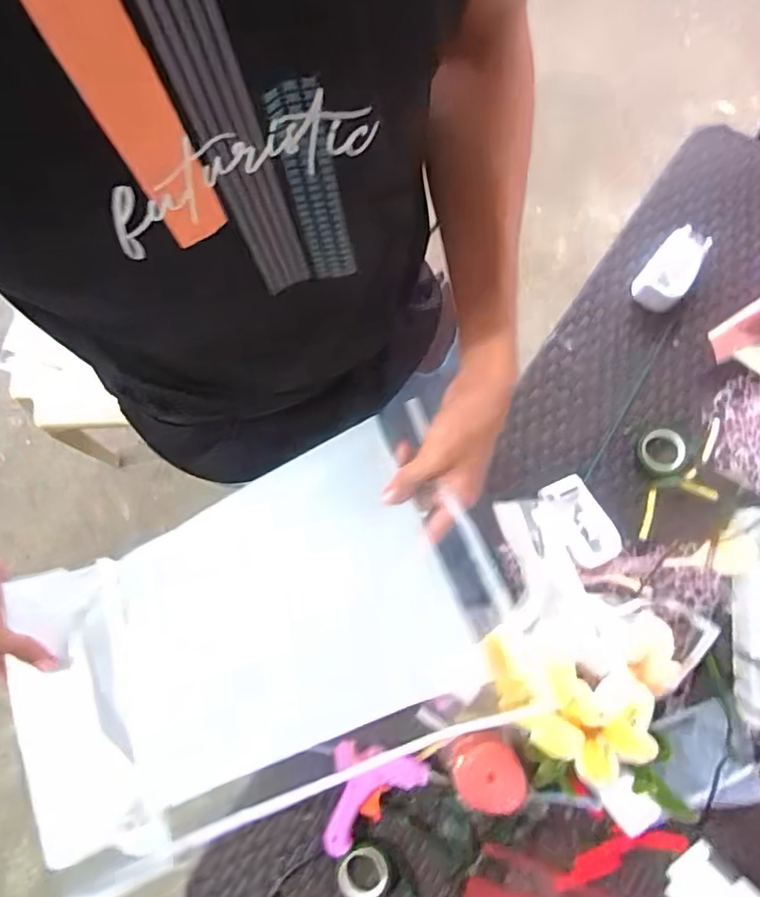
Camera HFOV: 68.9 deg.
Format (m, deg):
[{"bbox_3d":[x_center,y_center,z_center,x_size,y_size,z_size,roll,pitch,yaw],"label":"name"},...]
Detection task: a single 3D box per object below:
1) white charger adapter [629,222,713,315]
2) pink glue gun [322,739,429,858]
[{"bbox_3d":[0.375,-0.232,0.715,0.058,0.038,0.102,37,82,7],"label":"white charger adapter"},{"bbox_3d":[-0.005,0.410,0.643,0.110,0.024,0.121,6,80,2],"label":"pink glue gun"}]

